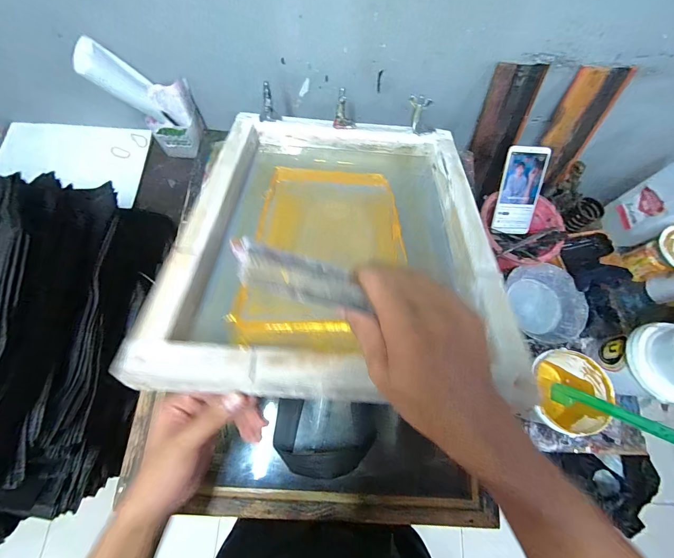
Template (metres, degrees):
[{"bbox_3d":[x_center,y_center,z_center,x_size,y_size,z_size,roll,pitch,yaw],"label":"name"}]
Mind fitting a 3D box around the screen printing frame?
[{"bbox_3d":[0.004,-0.072,0.414,0.355,0.055,0.447,4,49,-2],"label":"screen printing frame"}]

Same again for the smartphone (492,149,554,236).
[{"bbox_3d":[0.345,-0.164,0.595,0.078,0.014,0.154,2,112,-3],"label":"smartphone"}]

